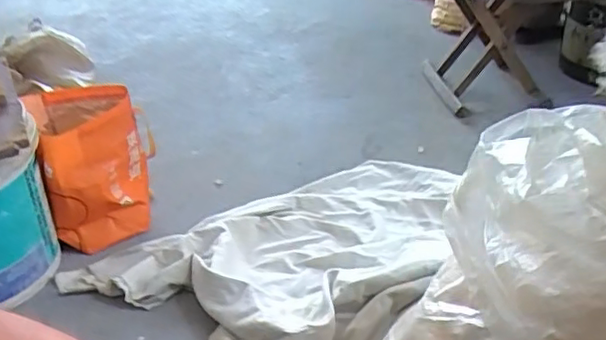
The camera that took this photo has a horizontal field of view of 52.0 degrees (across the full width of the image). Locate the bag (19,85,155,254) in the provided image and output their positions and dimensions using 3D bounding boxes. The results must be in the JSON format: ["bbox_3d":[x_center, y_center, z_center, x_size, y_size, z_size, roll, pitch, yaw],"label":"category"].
[{"bbox_3d":[-0.402,-0.004,1.194,0.207,0.255,0.195,-8,34,-7],"label":"bag"}]

